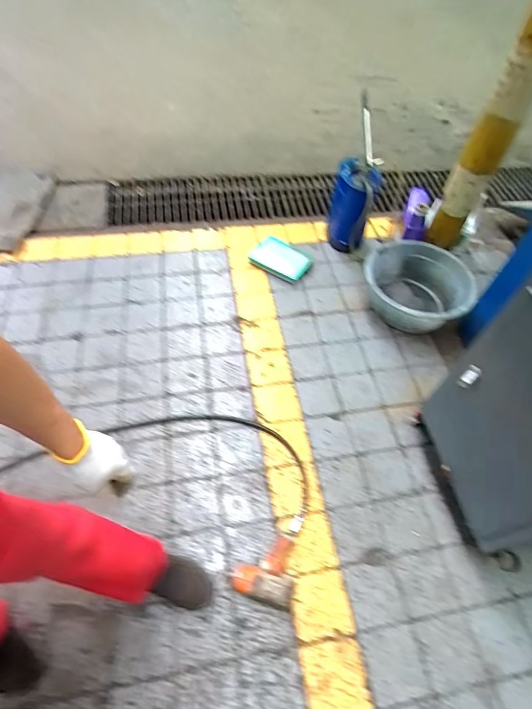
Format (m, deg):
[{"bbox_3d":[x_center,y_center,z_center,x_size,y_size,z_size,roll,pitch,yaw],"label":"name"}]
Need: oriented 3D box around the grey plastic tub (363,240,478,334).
[{"bbox_3d":[0.625,-0.276,1.616,0.456,0.190,0.363,24,57,14],"label":"grey plastic tub"}]

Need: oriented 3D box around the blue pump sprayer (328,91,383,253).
[{"bbox_3d":[0.396,-0.740,1.696,0.180,0.578,0.272,11,55,5],"label":"blue pump sprayer"}]

